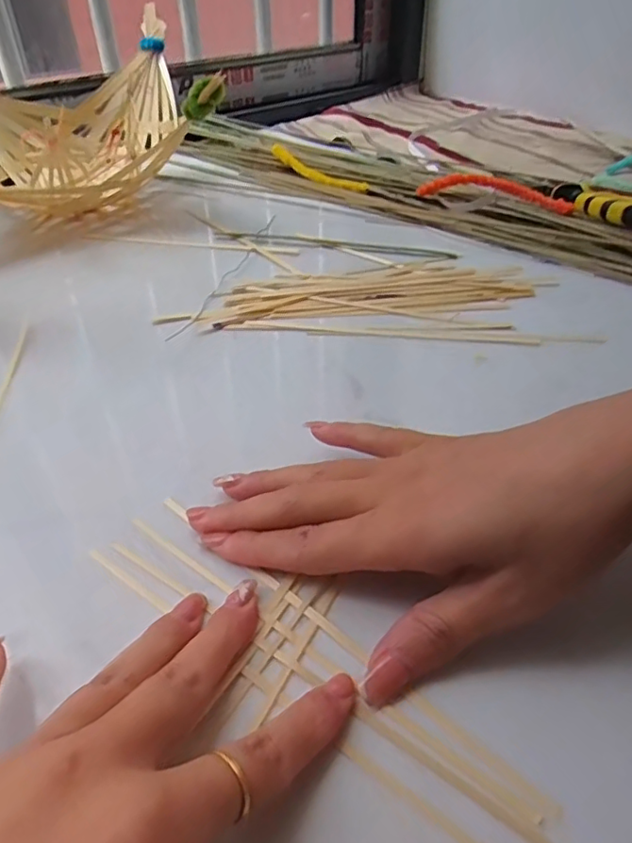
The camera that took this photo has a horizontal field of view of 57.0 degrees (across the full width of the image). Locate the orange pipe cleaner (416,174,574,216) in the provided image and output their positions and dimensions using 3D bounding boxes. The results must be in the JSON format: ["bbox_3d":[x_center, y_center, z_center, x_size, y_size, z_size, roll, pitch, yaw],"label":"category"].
[{"bbox_3d":[0.143,-0.180,0.469,0.120,0.026,0.017,20,45,20],"label":"orange pipe cleaner"}]

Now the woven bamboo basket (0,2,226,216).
[{"bbox_3d":[-0.203,-0.232,0.476,0.213,0.102,0.186,-16,44,-18],"label":"woven bamboo basket"}]

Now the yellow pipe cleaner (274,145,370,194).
[{"bbox_3d":[-0.001,-0.229,0.534,0.113,0.020,0.017,31,50,30],"label":"yellow pipe cleaner"}]

